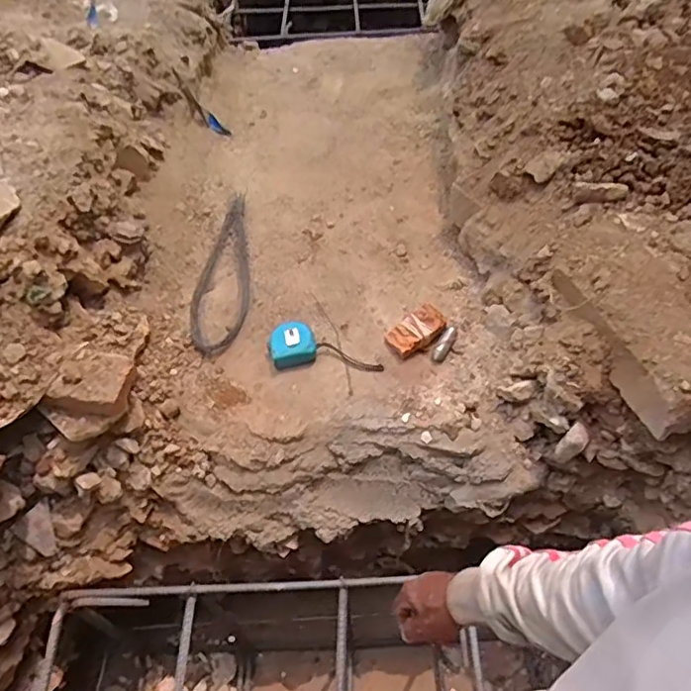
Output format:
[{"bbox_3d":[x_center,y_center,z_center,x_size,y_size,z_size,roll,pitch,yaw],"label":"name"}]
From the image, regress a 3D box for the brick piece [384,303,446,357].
[{"bbox_3d":[0.124,-0.026,1.037,0.102,0.040,0.069,-31,59,-20],"label":"brick piece"}]

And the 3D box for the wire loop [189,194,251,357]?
[{"bbox_3d":[-0.237,-0.155,1.148,0.108,0.025,0.425,-1,54,0],"label":"wire loop"}]

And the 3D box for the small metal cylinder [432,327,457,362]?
[{"bbox_3d":[0.177,-0.004,1.026,0.023,0.016,0.075,26,71,19],"label":"small metal cylinder"}]

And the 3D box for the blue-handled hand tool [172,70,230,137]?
[{"bbox_3d":[-0.361,-0.584,1.424,0.027,0.187,0.044,-10,40,46],"label":"blue-handled hand tool"}]

